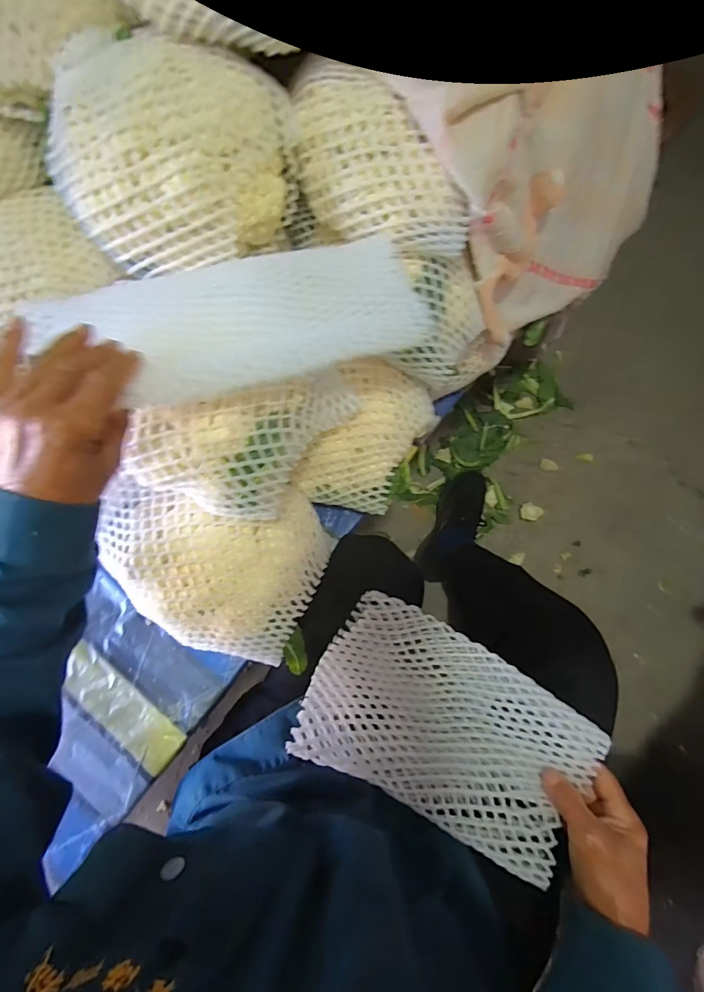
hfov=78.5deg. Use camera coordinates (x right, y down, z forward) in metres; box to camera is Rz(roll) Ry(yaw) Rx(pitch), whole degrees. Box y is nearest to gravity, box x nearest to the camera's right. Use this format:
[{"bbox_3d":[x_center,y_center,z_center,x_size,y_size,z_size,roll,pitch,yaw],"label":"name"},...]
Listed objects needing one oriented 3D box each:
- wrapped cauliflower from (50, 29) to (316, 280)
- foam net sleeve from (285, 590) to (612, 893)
[{"bbox_3d":[-0.166,-0.286,0.390,0.210,0.130,0.157,14,70,7],"label":"wrapped cauliflower"},{"bbox_3d":[0.099,0.234,0.443,0.277,0.061,0.169,24,72,10],"label":"foam net sleeve"}]

